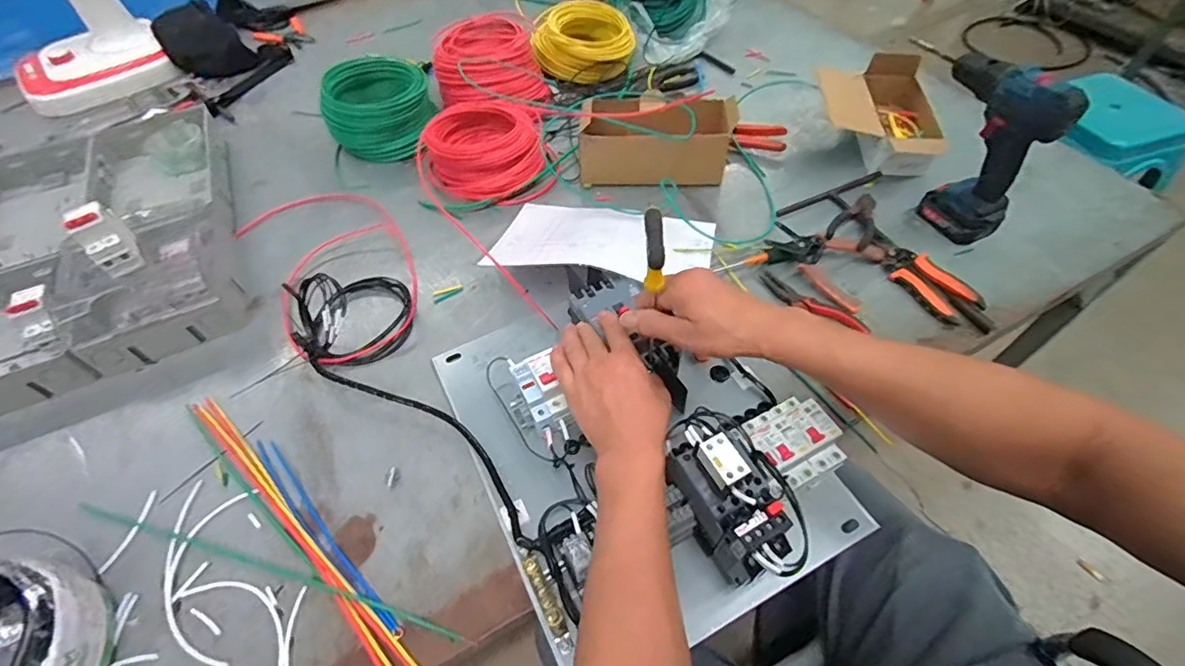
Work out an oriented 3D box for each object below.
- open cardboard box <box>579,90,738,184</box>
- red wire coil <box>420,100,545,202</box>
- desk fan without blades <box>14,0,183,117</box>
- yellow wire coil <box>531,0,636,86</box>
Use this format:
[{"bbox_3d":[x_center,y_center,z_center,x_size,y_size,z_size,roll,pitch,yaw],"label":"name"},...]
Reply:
[{"bbox_3d":[0.101,-0.305,0.849,0.227,0.102,0.129,0,53,3],"label":"open cardboard box"},{"bbox_3d":[-0.176,-0.295,0.870,0.174,0.075,0.160,-1,53,1],"label":"red wire coil"},{"bbox_3d":[-0.998,-0.635,0.942,0.247,0.439,0.168,-37,60,-23],"label":"desk fan without blades"},{"bbox_3d":[-0.014,-0.552,1.030,0.185,0.084,0.163,4,53,6],"label":"yellow wire coil"}]

